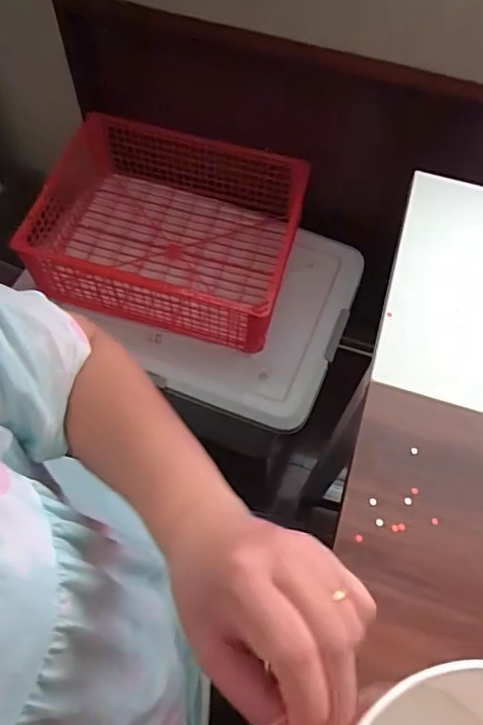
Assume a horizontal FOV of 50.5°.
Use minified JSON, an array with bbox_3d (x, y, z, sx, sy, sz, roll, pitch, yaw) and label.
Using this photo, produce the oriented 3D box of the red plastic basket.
[{"bbox_3d":[-0.141,-0.244,0.966,0.460,0.171,0.330,13,62,6],"label":"red plastic basket"}]

